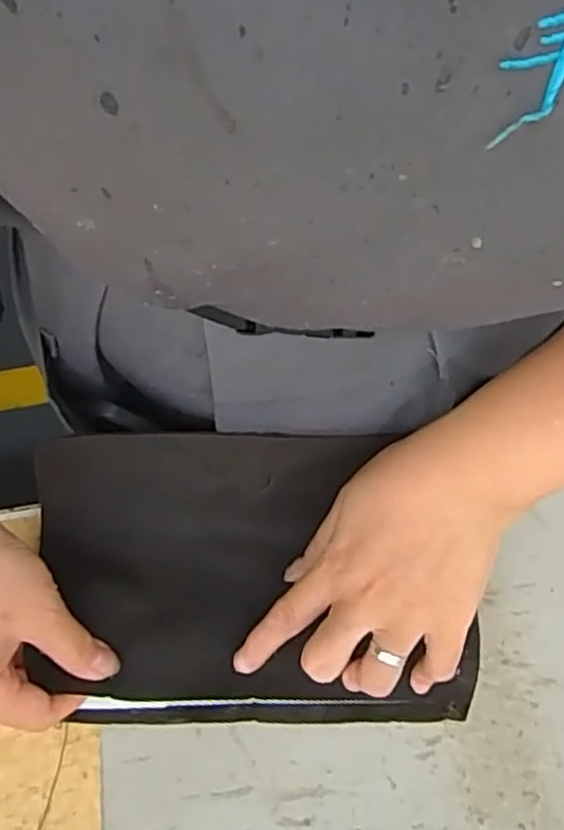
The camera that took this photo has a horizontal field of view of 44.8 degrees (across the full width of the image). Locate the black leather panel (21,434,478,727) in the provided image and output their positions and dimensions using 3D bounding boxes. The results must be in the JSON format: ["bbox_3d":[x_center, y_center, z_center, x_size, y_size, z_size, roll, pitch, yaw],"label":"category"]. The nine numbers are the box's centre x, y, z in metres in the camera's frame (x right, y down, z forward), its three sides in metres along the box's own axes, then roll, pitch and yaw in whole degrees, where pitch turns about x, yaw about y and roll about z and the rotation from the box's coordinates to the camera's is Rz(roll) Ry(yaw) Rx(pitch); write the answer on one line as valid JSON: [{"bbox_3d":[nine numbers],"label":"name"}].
[{"bbox_3d":[-0.016,0.080,0.342,0.208,0.023,0.139,-1,85,2],"label":"black leather panel"}]

